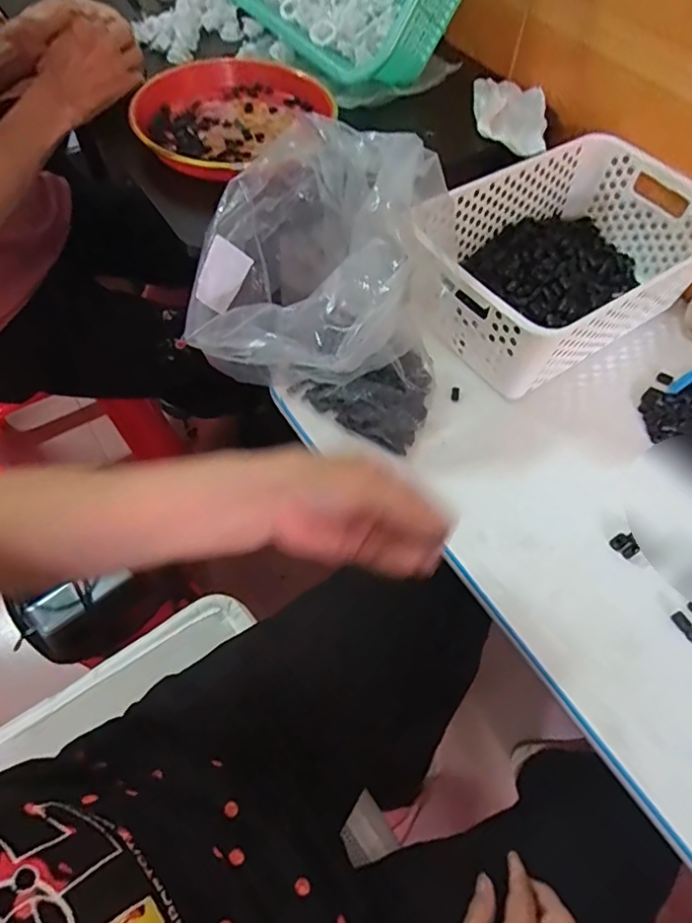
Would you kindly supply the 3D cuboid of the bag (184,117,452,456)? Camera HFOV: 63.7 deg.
[{"bbox_3d":[-0.010,-0.165,0.504,0.213,0.172,0.197,18,63,11],"label":"bag"}]

